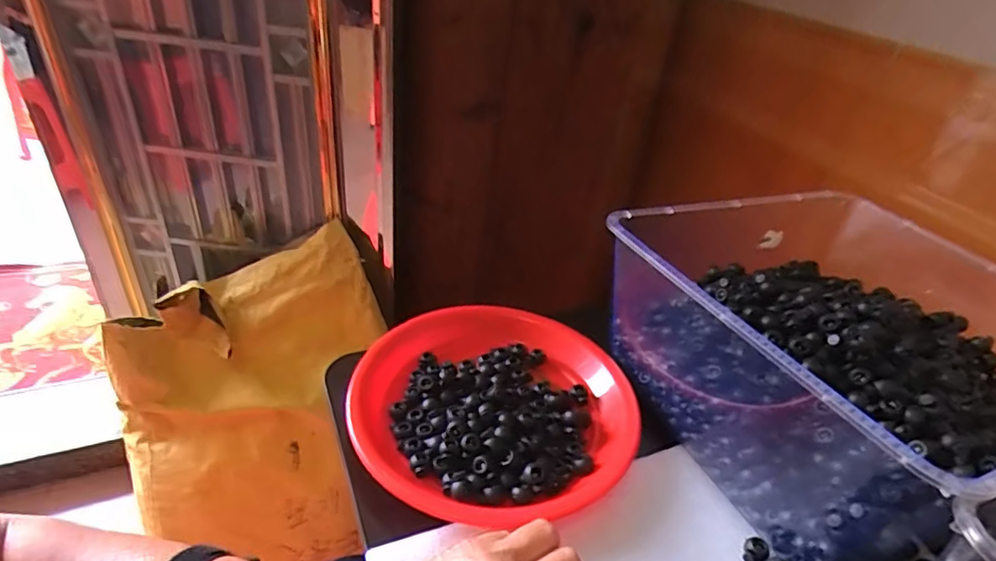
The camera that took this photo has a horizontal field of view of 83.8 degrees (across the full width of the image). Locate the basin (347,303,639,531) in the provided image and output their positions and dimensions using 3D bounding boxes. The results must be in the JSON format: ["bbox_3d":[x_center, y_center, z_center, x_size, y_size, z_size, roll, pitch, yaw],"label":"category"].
[{"bbox_3d":[0.000,0.099,0.462,0.220,0.039,0.221,5,36,-3],"label":"basin"}]

